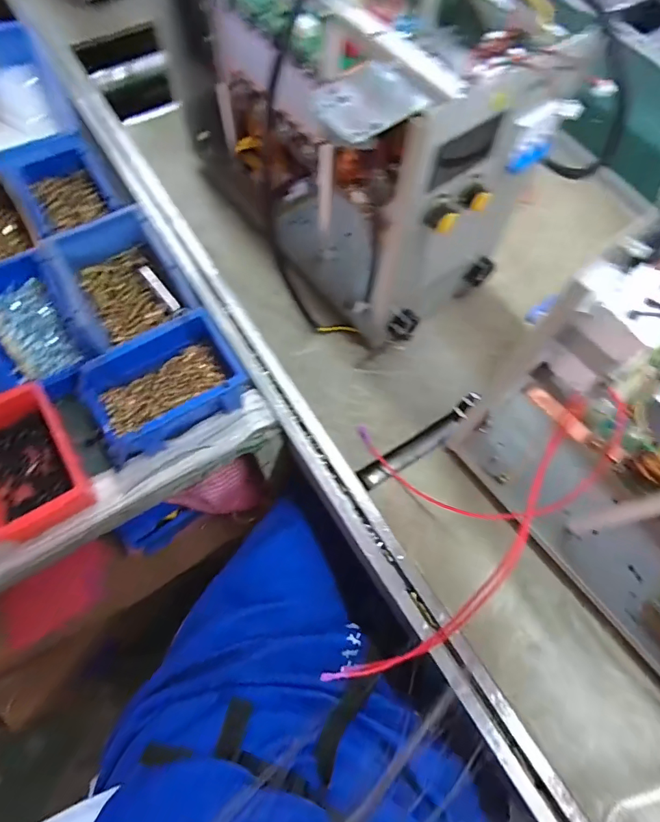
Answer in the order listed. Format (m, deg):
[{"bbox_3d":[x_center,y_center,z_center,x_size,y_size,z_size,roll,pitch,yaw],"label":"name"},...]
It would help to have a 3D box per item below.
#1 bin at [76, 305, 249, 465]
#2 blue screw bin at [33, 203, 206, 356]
[{"bbox_3d":[-0.180,-0.024,0.491,0.158,0.073,0.102,-29,71,-14],"label":"bin"},{"bbox_3d":[-0.257,-0.156,0.541,0.143,0.065,0.179,-36,73,-16],"label":"blue screw bin"}]

